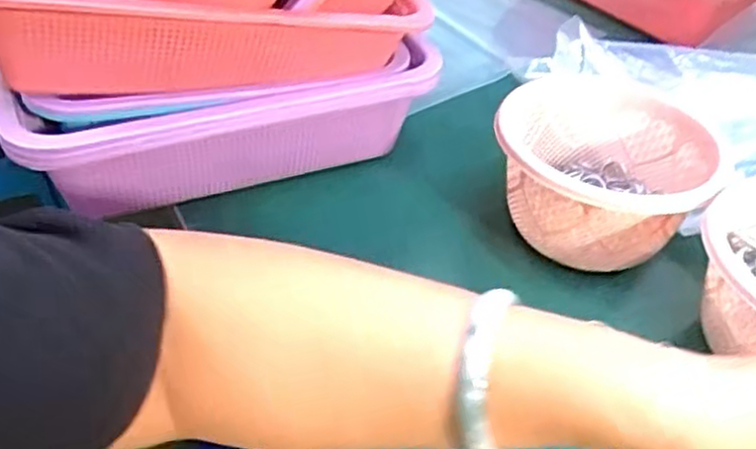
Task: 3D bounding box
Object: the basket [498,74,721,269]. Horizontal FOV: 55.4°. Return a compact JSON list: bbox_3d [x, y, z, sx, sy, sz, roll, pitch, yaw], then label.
[{"bbox_3d":[0.154,-0.034,0.506,0.139,0.077,0.135,3,41,-2],"label":"basket"}]

